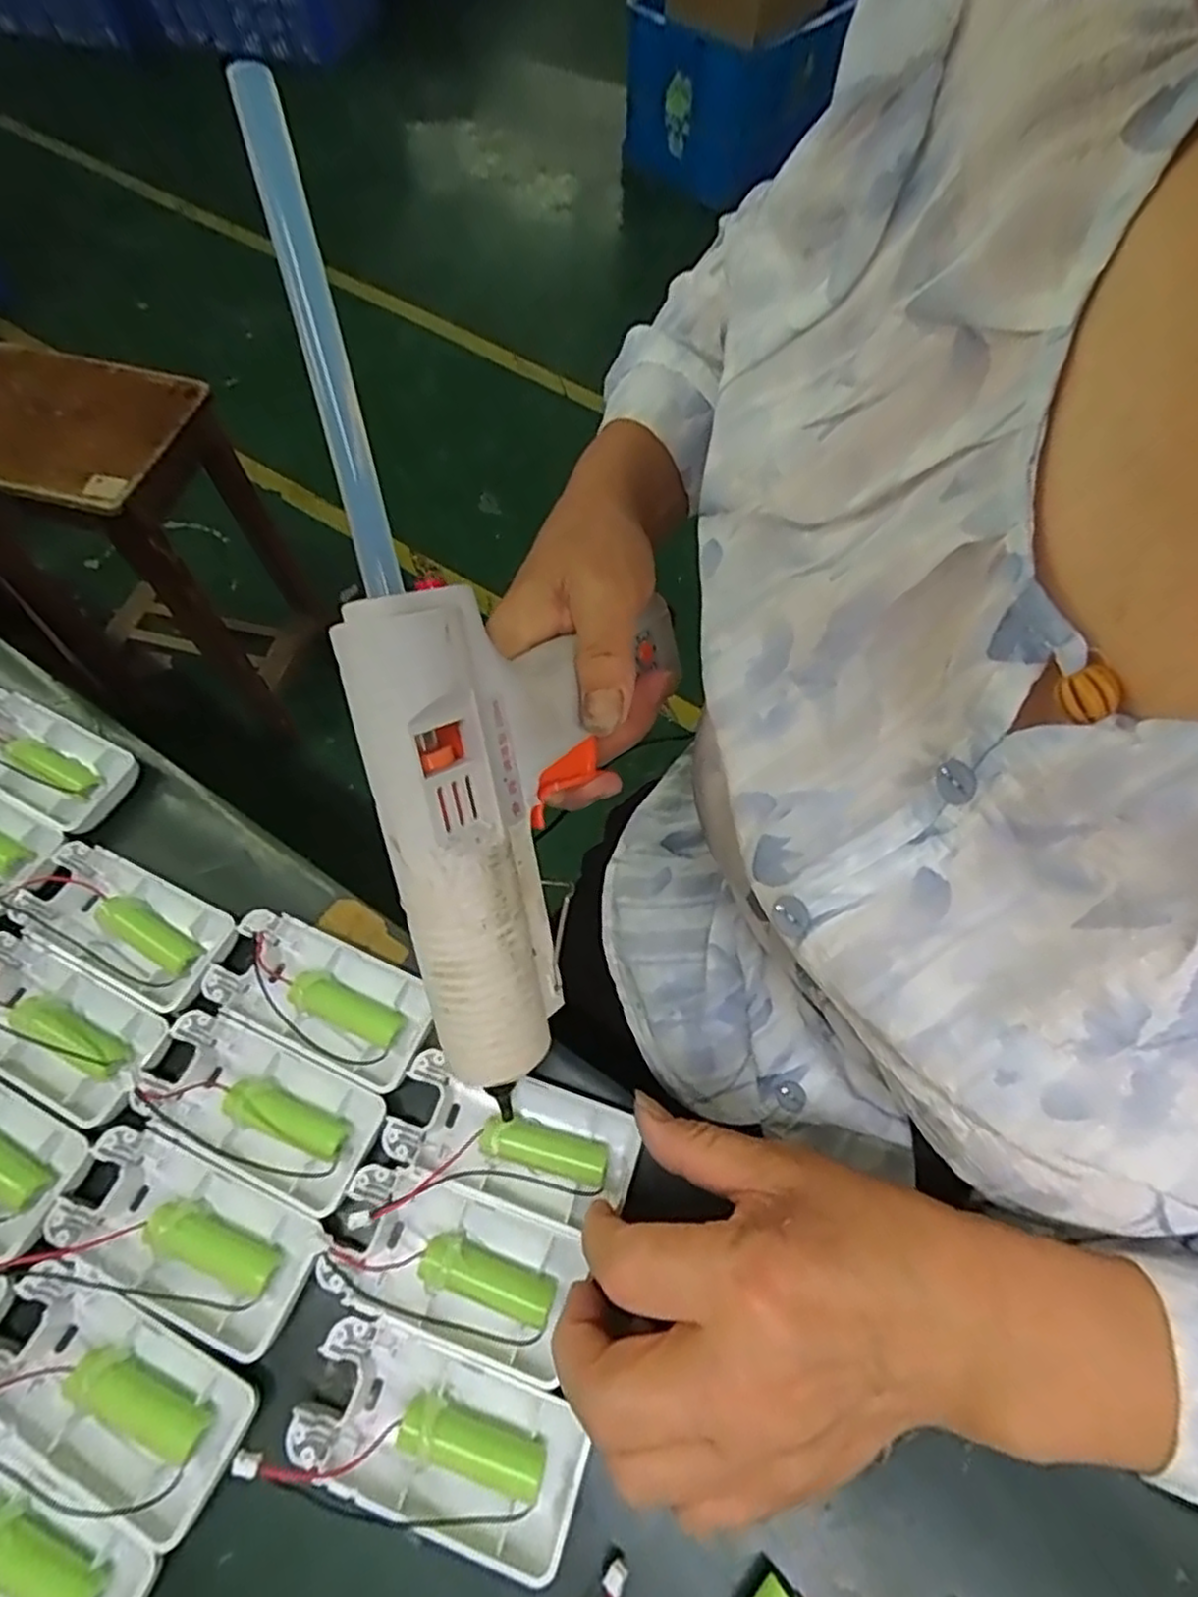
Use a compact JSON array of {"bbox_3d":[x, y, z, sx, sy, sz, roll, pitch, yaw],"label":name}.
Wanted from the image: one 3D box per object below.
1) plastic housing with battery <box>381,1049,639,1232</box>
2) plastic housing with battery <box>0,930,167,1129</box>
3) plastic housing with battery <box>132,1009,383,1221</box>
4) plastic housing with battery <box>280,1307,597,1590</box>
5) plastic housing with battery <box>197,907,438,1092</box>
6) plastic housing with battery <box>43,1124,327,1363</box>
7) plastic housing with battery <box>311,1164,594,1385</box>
[{"bbox_3d":[-0.034,0.134,0.282,0.092,0.016,0.046,10,65,3],"label":"plastic housing with battery"},{"bbox_3d":[-0.225,0.092,0.293,0.091,0.015,0.044,25,66,9],"label":"plastic housing with battery"},{"bbox_3d":[-0.134,0.123,0.284,0.091,0.016,0.047,23,66,8],"label":"plastic housing with battery"},{"bbox_3d":[-0.052,0.213,0.240,0.094,0.011,0.047,19,66,6],"label":"plastic housing with battery"},{"bbox_3d":[-0.117,0.084,0.303,0.092,0.014,0.045,23,66,8],"label":"plastic housing with battery"},{"bbox_3d":[-0.151,0.161,0.263,0.093,0.015,0.042,24,66,9],"label":"plastic housing with battery"},{"bbox_3d":[-0.053,0.171,0.266,0.088,0.020,0.047,17,65,6],"label":"plastic housing with battery"}]

